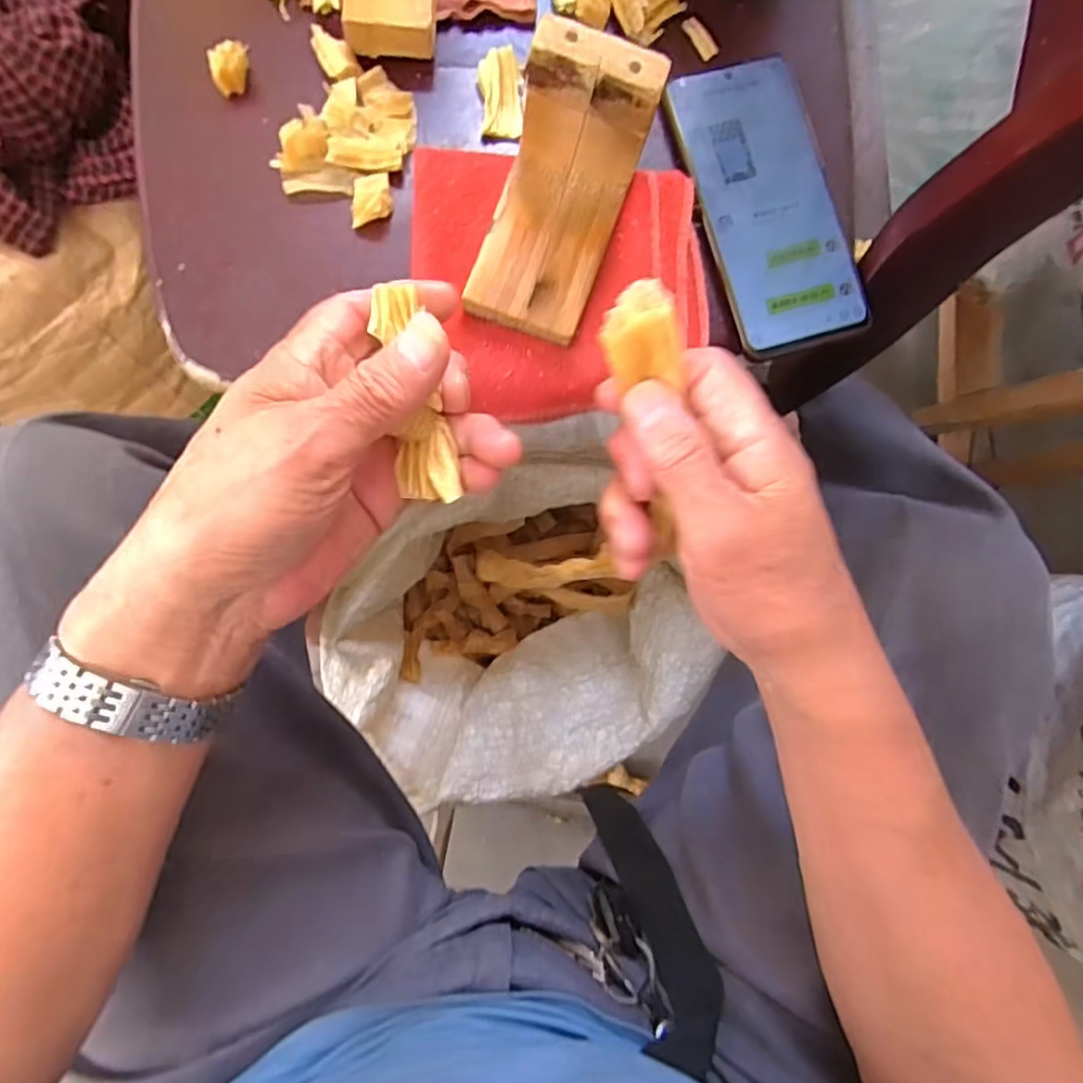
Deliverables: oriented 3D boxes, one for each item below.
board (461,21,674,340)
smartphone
[{"bbox_3d":[0.008,-0.164,0.305,0.059,0.067,0.108,19,85,-3],"label":"board"},{"bbox_3d":[0.126,-0.187,0.357,0.076,0.005,0.162,-17,87,-5],"label":"smartphone"}]

